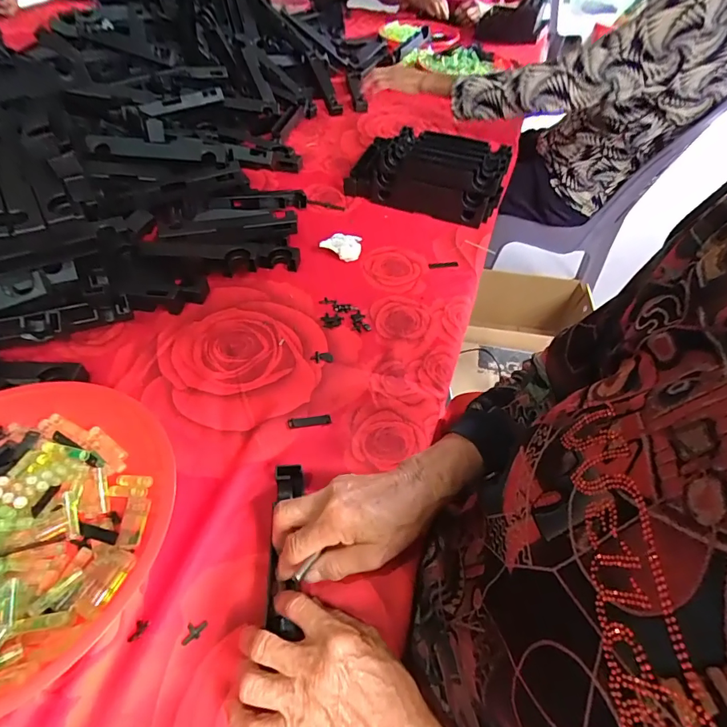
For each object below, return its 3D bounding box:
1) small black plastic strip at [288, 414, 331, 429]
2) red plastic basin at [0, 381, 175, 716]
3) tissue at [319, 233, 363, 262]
[{"bbox_3d":[-0.057,0.061,0.463,0.046,0.010,0.011,-11,51,-14],"label":"small black plastic strip"},{"bbox_3d":[-0.277,0.135,0.342,0.215,0.075,0.238,14,50,6],"label":"red plastic basin"},{"bbox_3d":[-0.034,-0.176,0.661,0.061,0.028,0.034,0,50,-5],"label":"tissue"}]

